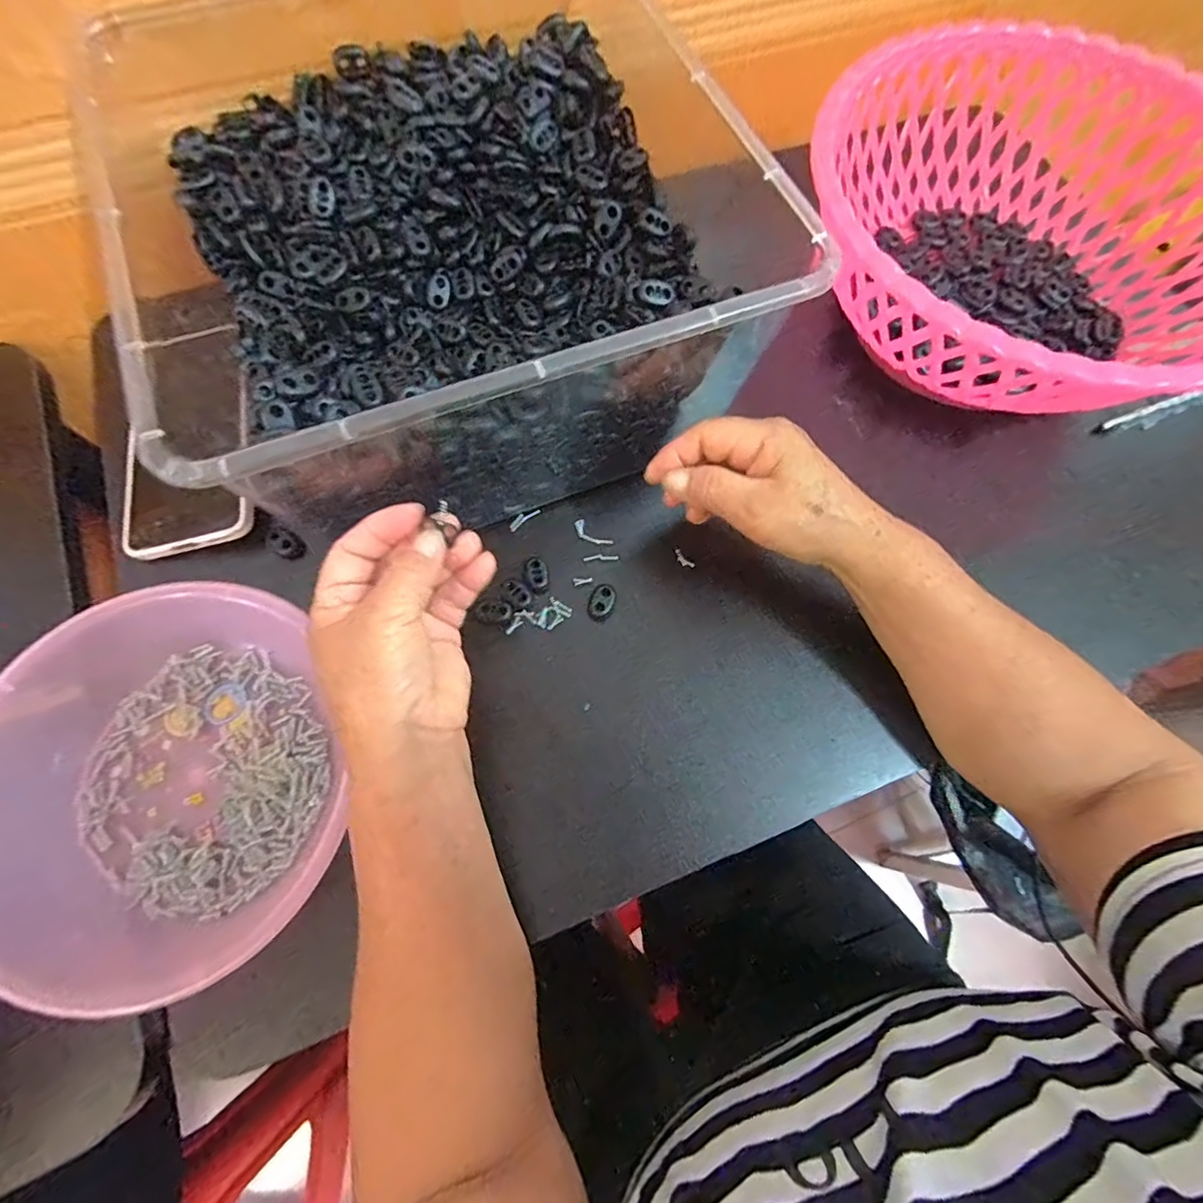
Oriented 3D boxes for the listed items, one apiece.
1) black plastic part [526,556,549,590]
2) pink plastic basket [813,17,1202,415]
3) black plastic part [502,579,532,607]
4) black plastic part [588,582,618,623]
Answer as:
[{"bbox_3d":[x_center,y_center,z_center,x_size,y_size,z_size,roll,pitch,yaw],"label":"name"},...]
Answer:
[{"bbox_3d":[-0.040,-0.018,0.335,0.013,0.007,0.020,-10,72,-6],"label":"black plastic part"},{"bbox_3d":[0.281,-0.241,0.366,0.290,0.091,0.295,1,71,-2],"label":"pink plastic basket"},{"bbox_3d":[-0.053,-0.006,0.332,0.021,0.008,0.012,42,75,11],"label":"black plastic part"},{"bbox_3d":[0.000,0.000,0.333,0.016,0.008,0.024,28,73,7],"label":"black plastic part"}]

